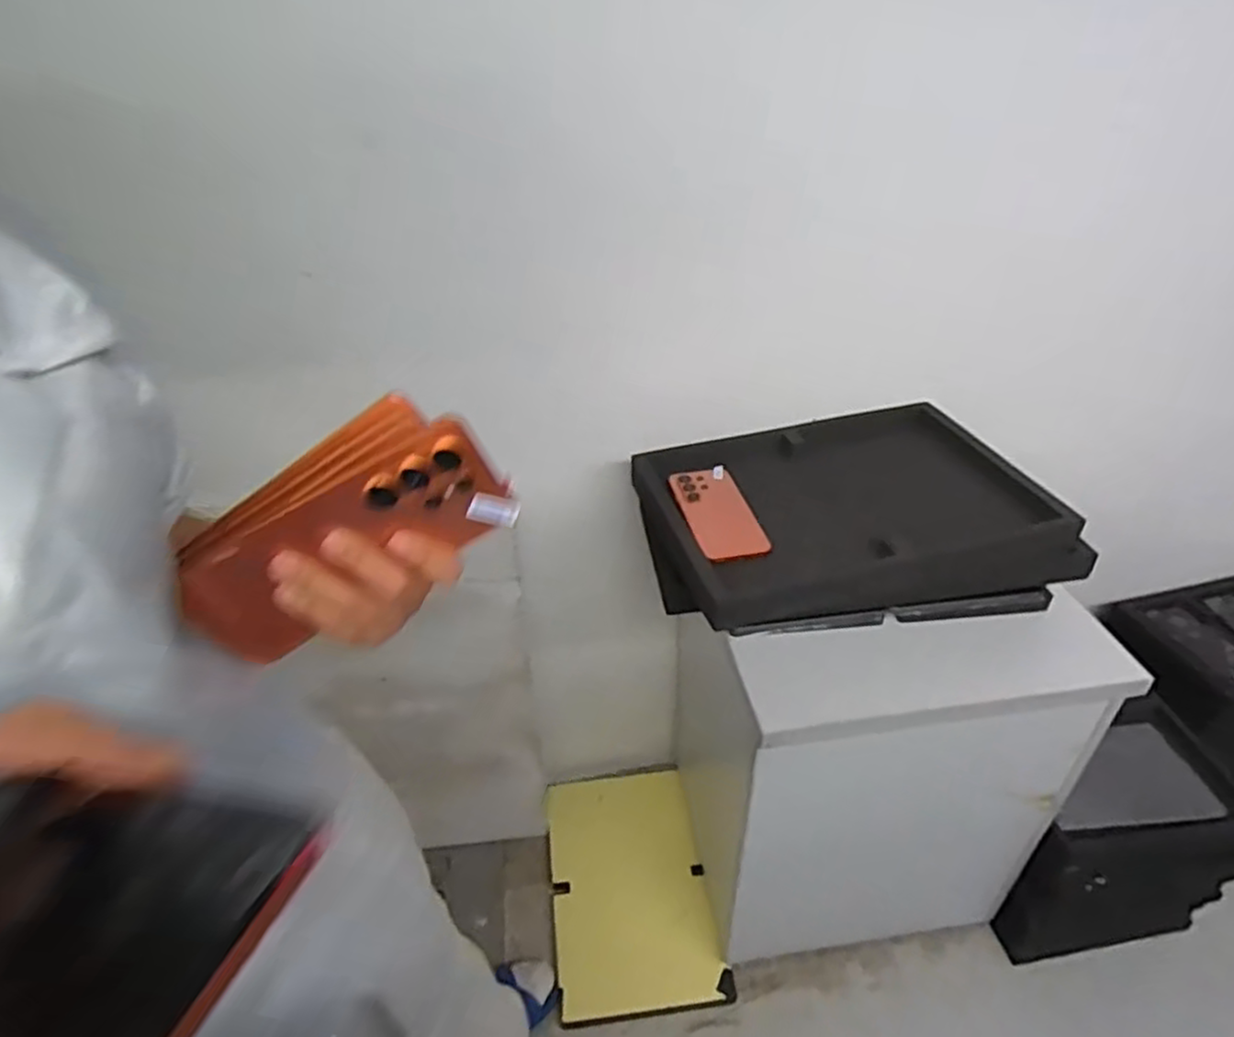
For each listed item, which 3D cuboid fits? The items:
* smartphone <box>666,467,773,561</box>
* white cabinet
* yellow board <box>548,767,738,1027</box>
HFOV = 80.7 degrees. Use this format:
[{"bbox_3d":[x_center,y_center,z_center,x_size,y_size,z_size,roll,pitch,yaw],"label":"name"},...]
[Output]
[{"bbox_3d":[0.119,-0.009,0.849,0.081,0.011,0.181,-8,37,-8],"label":"smartphone"},{"bbox_3d":[0.349,0.328,1.107,0.435,0.610,0.396,-6,37,-5],"label":"white cabinet"},{"bbox_3d":[0.019,0.627,1.248,0.257,0.026,0.393,-11,41,-3],"label":"yellow board"}]

